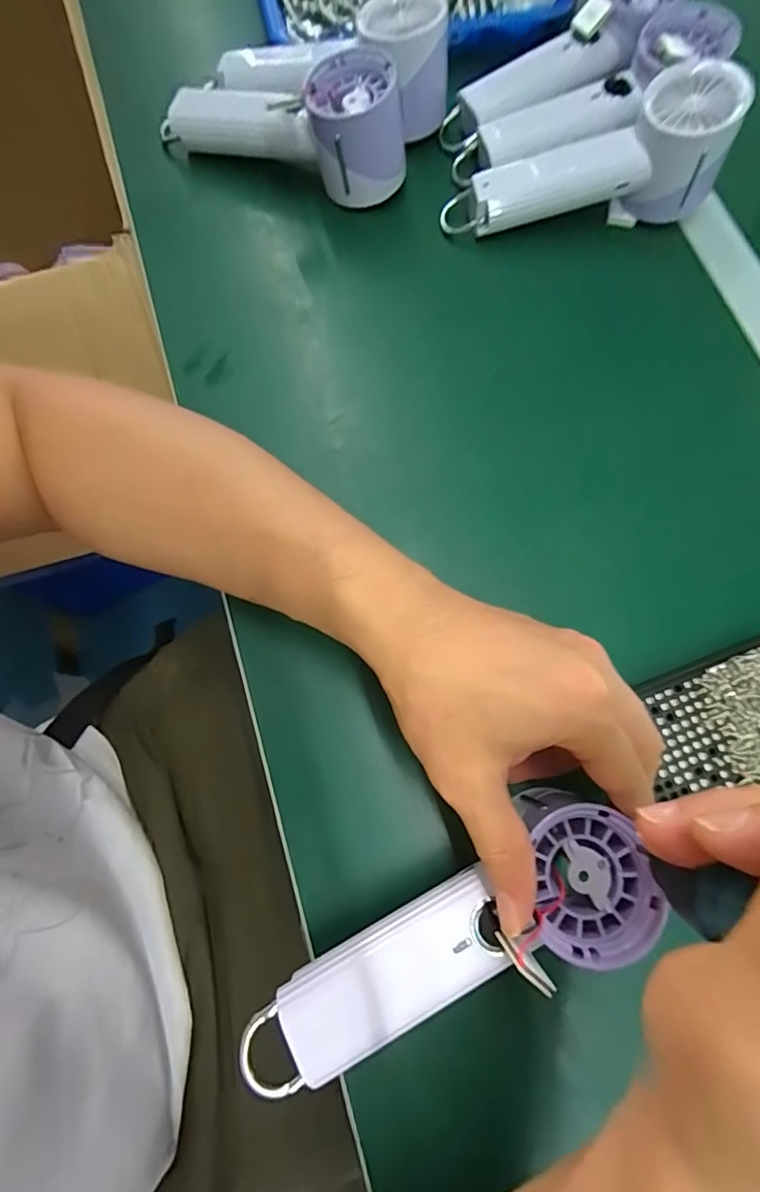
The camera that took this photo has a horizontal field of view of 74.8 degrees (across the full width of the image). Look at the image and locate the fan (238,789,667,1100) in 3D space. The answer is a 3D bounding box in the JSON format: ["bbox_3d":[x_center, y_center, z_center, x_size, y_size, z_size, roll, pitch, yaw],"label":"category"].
[{"bbox_3d":[0.027,0.150,0.214,0.188,0.035,0.069,-27,76,-1],"label":"fan"}]

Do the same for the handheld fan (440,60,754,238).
[{"bbox_3d":[0.140,-0.293,0.350,0.190,0.063,0.056,-9,74,12],"label":"handheld fan"}]

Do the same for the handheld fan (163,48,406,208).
[{"bbox_3d":[-0.074,-0.334,0.349,0.187,0.061,0.058,15,75,4],"label":"handheld fan"}]

